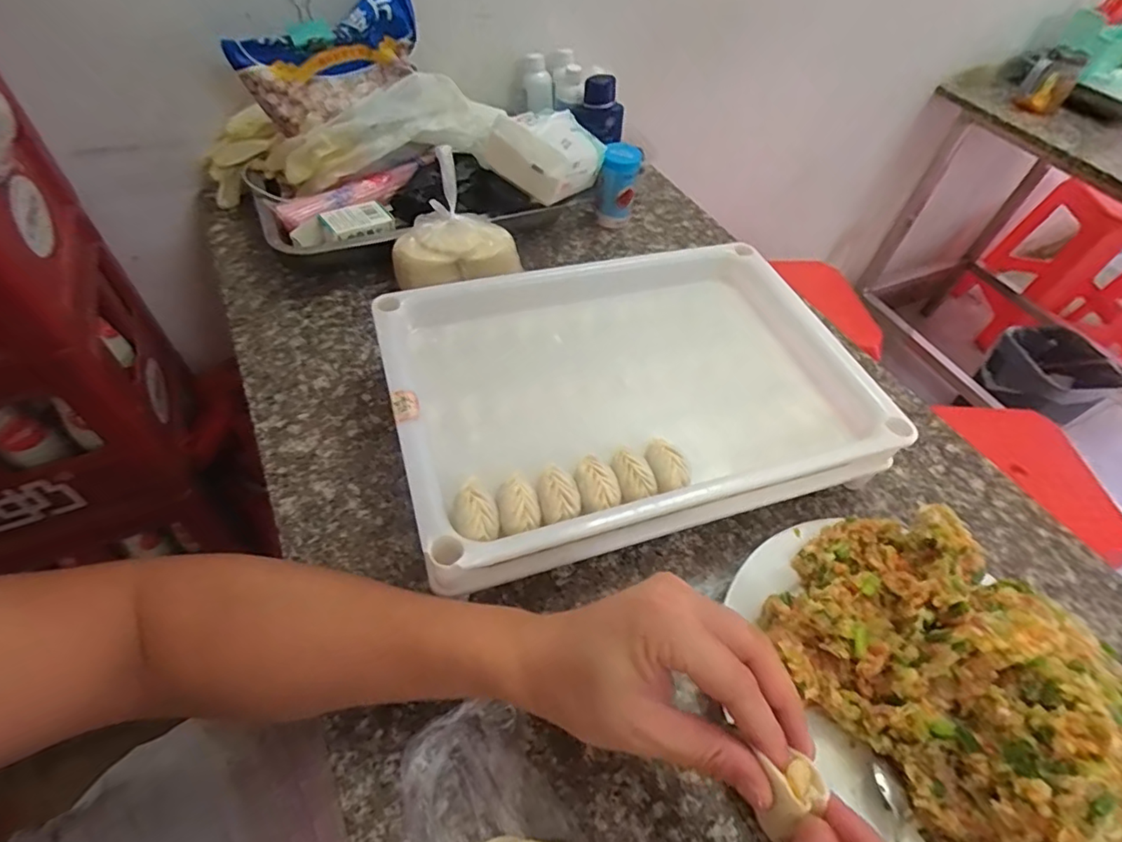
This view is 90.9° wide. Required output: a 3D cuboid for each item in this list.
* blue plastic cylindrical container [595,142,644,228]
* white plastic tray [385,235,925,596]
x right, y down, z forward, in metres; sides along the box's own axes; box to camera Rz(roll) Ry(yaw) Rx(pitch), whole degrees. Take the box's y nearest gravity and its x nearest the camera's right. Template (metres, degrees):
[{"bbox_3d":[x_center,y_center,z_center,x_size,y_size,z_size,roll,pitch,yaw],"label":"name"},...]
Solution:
[{"bbox_3d":[0.070,-0.293,0.686,0.050,0.086,0.046,3,52,-4],"label":"blue plastic cylindrical container"},{"bbox_3d":[0.060,-0.033,0.466,0.383,0.046,0.260,-12,54,-15],"label":"white plastic tray"}]

